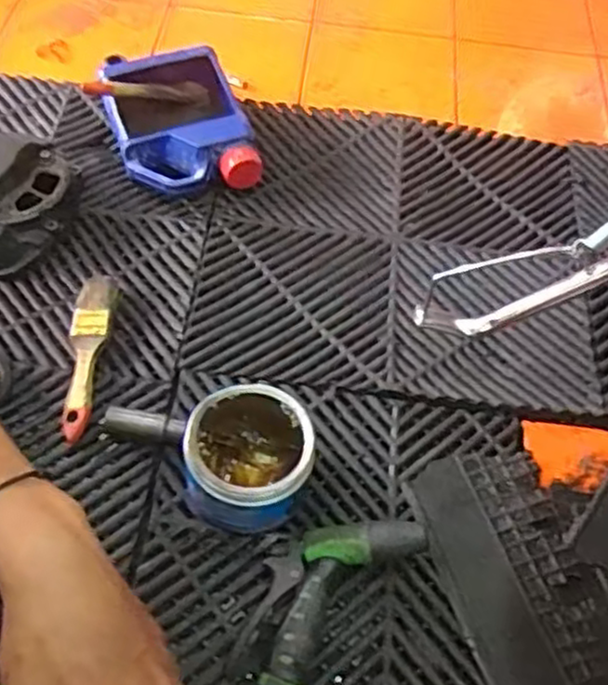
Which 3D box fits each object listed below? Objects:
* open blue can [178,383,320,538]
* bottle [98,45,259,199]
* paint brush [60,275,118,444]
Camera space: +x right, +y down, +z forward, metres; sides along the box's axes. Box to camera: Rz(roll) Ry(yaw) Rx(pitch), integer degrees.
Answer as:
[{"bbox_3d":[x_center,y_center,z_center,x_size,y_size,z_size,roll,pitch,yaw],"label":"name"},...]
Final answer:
[{"bbox_3d":[-0.046,0.096,0.614,0.097,0.080,0.100,2,56,-3],"label":"open blue can"},{"bbox_3d":[-0.146,-0.251,0.849,0.140,0.071,0.221,-13,58,-12],"label":"bottle"},{"bbox_3d":[-0.206,0.009,0.697,0.036,0.018,0.177,3,56,-2],"label":"paint brush"}]

